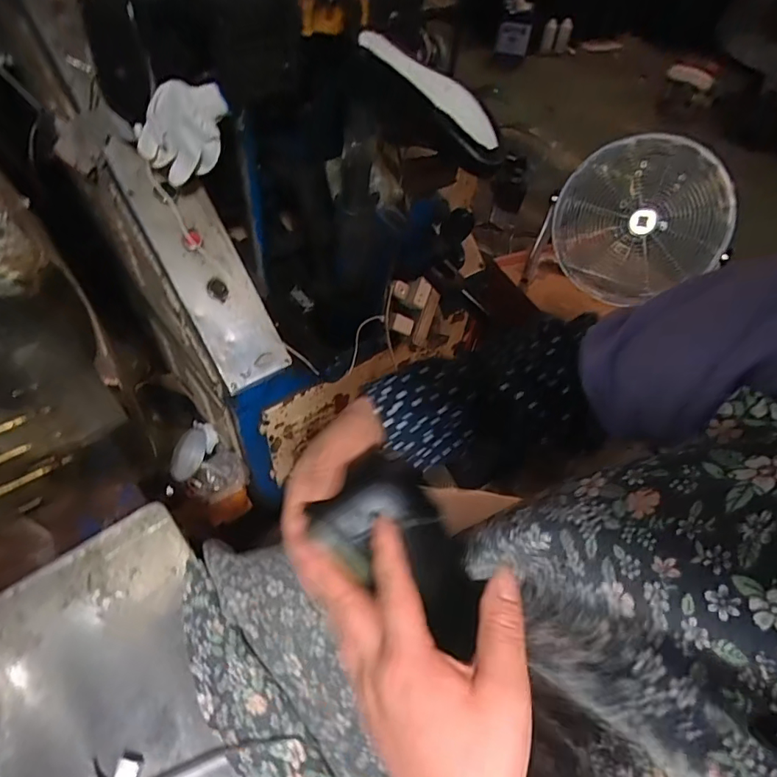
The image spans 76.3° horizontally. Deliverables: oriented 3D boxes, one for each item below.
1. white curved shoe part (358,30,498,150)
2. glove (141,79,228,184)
[{"bbox_3d":[0.048,-0.392,0.637,0.225,0.042,0.043,45,60,12],"label":"white curved shoe part"},{"bbox_3d":[-0.292,-0.365,0.708,0.105,0.152,0.039,9,41,-30],"label":"glove"}]

